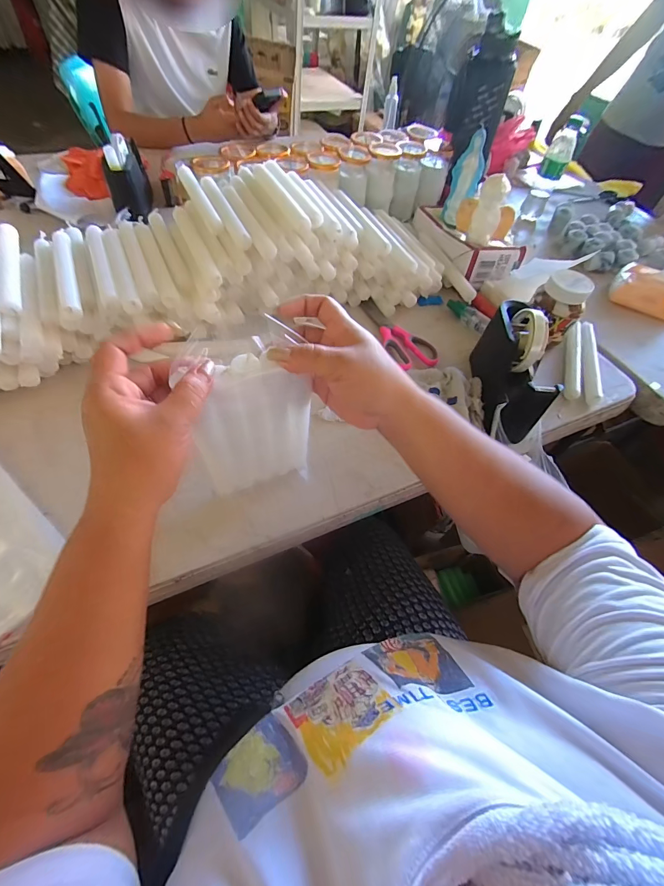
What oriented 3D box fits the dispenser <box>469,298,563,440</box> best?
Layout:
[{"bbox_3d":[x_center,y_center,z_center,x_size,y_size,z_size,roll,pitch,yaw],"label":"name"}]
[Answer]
[{"bbox_3d":[0.247,-0.109,0.488,0.057,0.115,0.181,4,56,-2],"label":"dispenser"}]

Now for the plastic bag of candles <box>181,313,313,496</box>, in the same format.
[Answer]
[{"bbox_3d":[-0.072,-0.014,0.343,0.105,0.228,0.022,-17,57,-17],"label":"plastic bag of candles"}]

